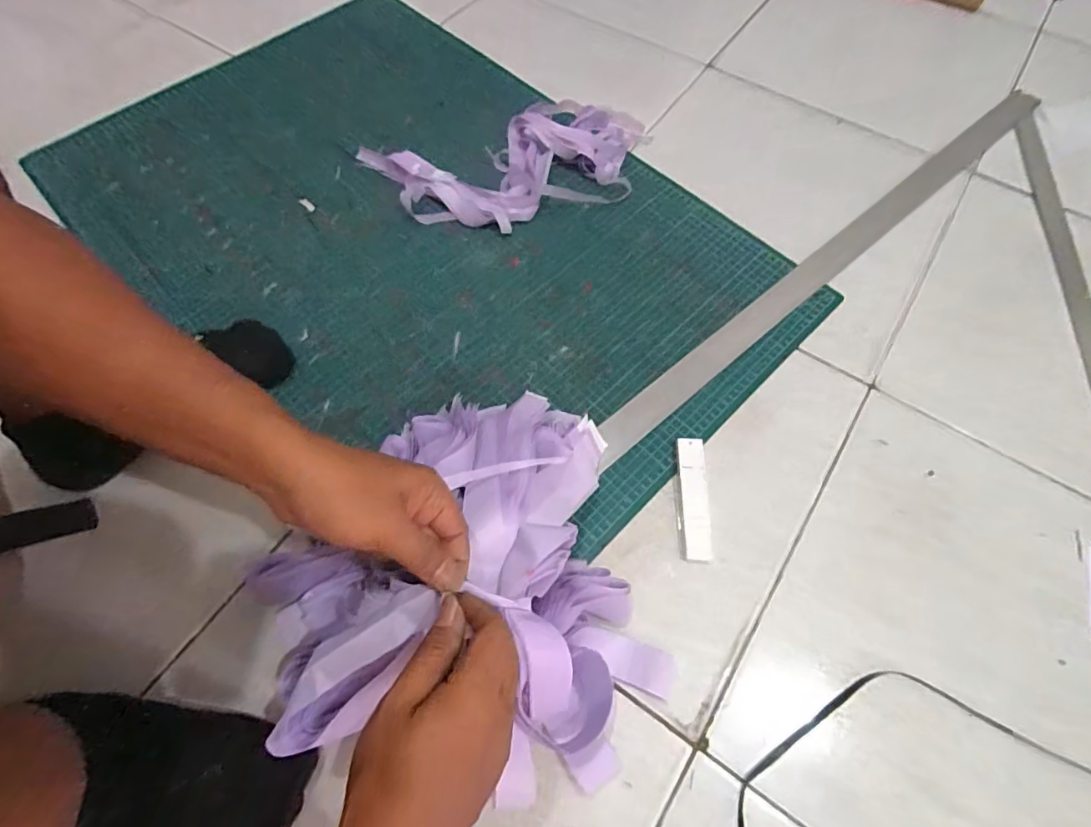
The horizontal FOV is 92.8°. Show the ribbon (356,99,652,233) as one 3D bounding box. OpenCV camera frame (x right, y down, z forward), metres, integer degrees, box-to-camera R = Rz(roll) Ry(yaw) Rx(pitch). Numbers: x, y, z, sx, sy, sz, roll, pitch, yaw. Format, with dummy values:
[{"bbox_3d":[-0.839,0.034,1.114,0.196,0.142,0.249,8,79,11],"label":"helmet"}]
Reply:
[{"bbox_3d":[-0.036,-0.335,0.686,0.358,0.053,0.214,-24,66,-10],"label":"ribbon"}]

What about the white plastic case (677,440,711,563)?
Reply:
[{"bbox_3d":[0.144,0.082,0.501,0.027,0.013,0.118,1,64,1],"label":"white plastic case"}]

